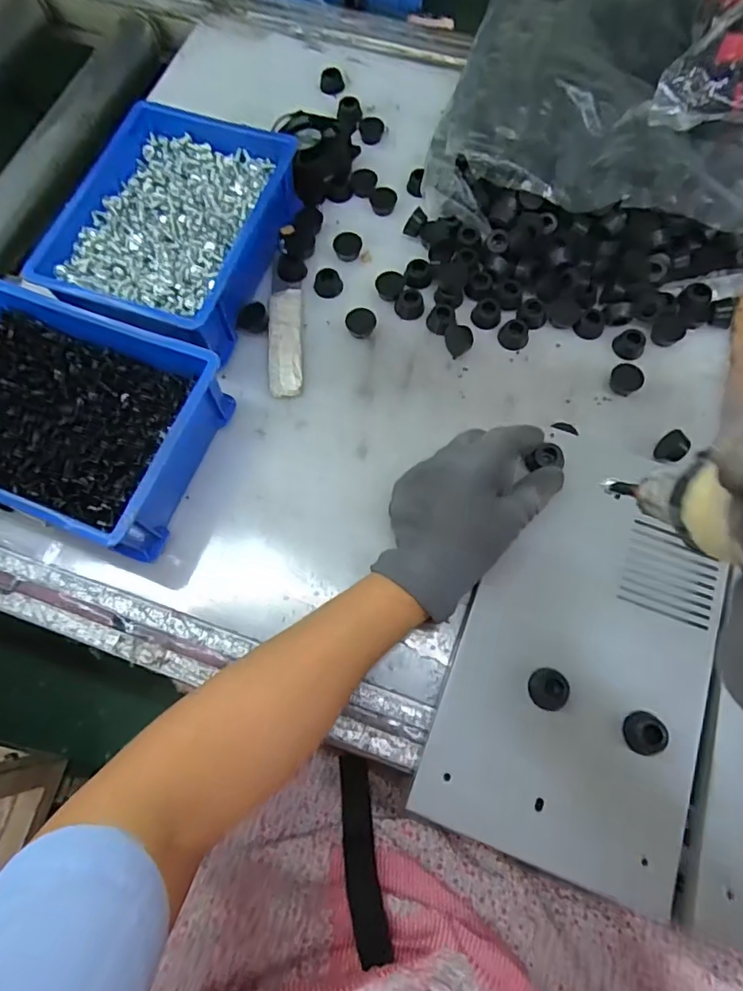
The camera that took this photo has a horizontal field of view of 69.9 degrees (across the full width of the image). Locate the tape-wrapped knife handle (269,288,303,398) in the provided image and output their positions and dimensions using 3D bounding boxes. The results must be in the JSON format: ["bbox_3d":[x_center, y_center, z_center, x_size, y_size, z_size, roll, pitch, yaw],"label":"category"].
[{"bbox_3d":[-0.070,-0.128,0.438,0.026,0.011,0.104,-4,72,1],"label":"tape-wrapped knife handle"}]

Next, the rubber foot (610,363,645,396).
[{"bbox_3d":[0.201,-0.091,0.420,0.019,0.017,0.024,-44,76,-11],"label":"rubber foot"}]

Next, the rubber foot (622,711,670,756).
[{"bbox_3d":[0.166,0.145,0.324,0.023,0.013,0.023,-1,72,2],"label":"rubber foot"}]

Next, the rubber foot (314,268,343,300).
[{"bbox_3d":[-0.037,-0.182,0.454,0.023,0.013,0.019,-10,72,-1],"label":"rubber foot"}]

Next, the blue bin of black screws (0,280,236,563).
[{"bbox_3d":[-0.219,-0.059,0.387,0.199,0.072,0.152,20,74,8],"label":"blue bin of black screws"}]

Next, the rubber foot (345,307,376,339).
[{"bbox_3d":[-0.008,-0.143,0.442,0.024,0.018,0.019,-10,72,-1],"label":"rubber foot"}]

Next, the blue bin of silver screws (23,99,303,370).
[{"bbox_3d":[-0.159,-0.216,0.441,0.153,0.065,0.203,19,74,8],"label":"blue bin of silver screws"}]

